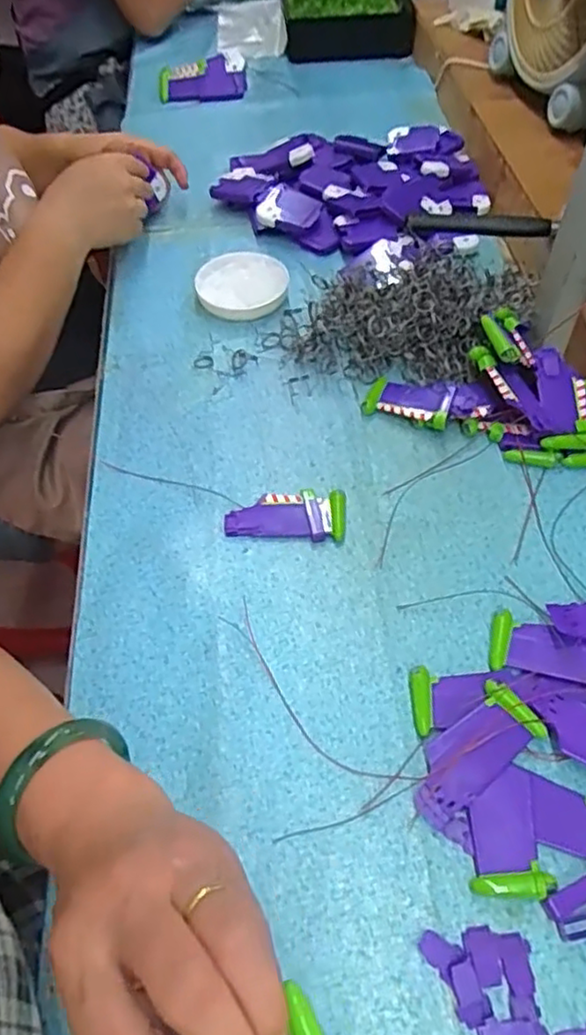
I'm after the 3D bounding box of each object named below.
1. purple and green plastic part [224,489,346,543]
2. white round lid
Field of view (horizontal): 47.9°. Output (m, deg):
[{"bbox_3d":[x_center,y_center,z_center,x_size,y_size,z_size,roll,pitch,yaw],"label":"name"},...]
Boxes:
[{"bbox_3d":[-0.006,-0.003,0.504,0.090,0.012,0.042,0,54,2],"label":"purple and green plastic part"},{"bbox_3d":[-0.051,-0.236,0.668,0.089,0.017,0.094,-1,54,1],"label":"white round lid"}]

